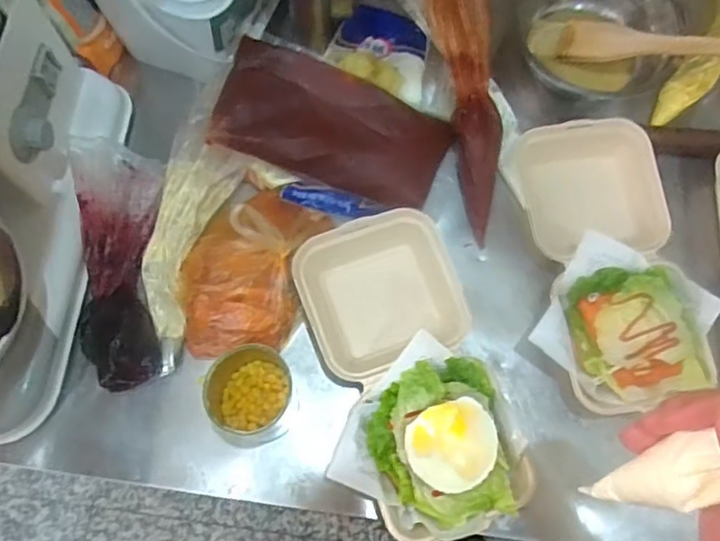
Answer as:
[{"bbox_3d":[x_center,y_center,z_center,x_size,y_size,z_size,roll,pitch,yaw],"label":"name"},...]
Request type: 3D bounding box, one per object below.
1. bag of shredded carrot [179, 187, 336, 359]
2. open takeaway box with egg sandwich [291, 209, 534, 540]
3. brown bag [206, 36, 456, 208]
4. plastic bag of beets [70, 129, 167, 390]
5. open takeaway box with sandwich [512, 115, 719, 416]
[{"bbox_3d":[-0.111,-0.007,0.606,0.124,0.083,0.186,14,72,3],"label":"bag of shredded carrot"},{"bbox_3d":[0.044,0.092,0.596,0.172,0.064,0.307,-11,73,-5],"label":"open takeaway box with egg sandwich"},{"bbox_3d":[-0.029,-0.154,0.656,0.239,0.037,0.121,17,73,4],"label":"brown bag"},{"bbox_3d":[-0.240,-0.007,0.614,0.082,0.071,0.246,-2,72,-2],"label":"plastic bag of beets"},{"bbox_3d":[0.252,-0.011,0.649,0.169,0.074,0.309,-7,72,-4],"label":"open takeaway box with sandwich"}]

